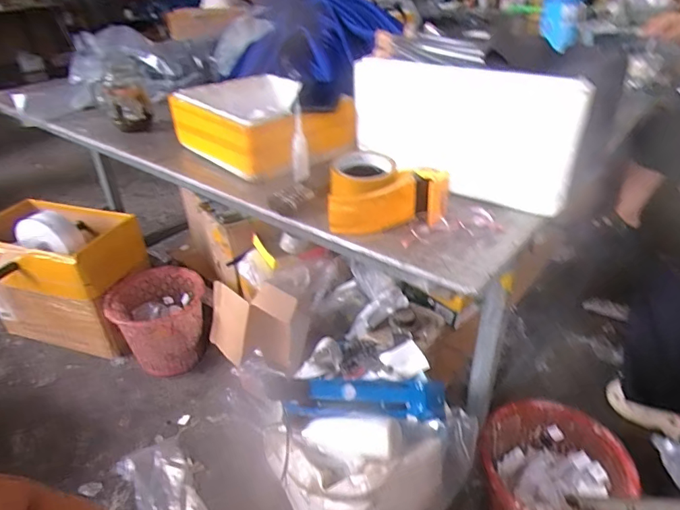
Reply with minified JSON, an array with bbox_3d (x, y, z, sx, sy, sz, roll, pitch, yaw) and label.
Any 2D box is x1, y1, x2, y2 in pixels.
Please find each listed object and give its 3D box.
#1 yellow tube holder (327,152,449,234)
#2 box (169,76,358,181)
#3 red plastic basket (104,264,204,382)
[{"bbox_3d":[0.062,-0.091,0.652,0.158,0.062,0.127,-3,33,-2],"label":"yellow tube holder"},{"bbox_3d":[-0.137,-0.252,0.889,0.321,0.099,0.248,25,42,35],"label":"box"},{"bbox_3d":[-0.576,0.231,1.535,0.286,0.275,0.249,-11,35,-14],"label":"red plastic basket"}]

